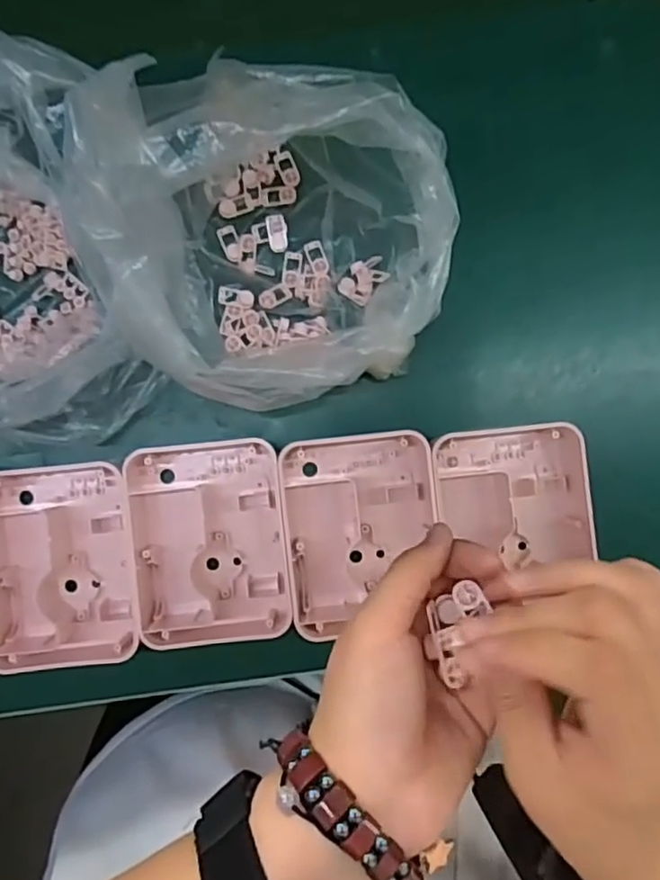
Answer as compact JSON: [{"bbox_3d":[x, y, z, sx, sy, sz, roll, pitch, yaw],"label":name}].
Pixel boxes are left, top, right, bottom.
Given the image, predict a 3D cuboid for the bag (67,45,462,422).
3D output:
[{"bbox_3d":[-0.020,-0.110,0.371,0.182,0.140,0.161,-12,89,0],"label":"bag"}]

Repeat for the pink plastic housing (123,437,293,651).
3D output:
[{"bbox_3d":[-0.081,0.067,0.423,0.102,0.036,0.130,-6,89,0],"label":"pink plastic housing"}]

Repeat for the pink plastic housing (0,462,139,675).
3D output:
[{"bbox_3d":[-0.179,0.084,0.421,0.103,0.037,0.132,-6,89,0],"label":"pink plastic housing"}]

